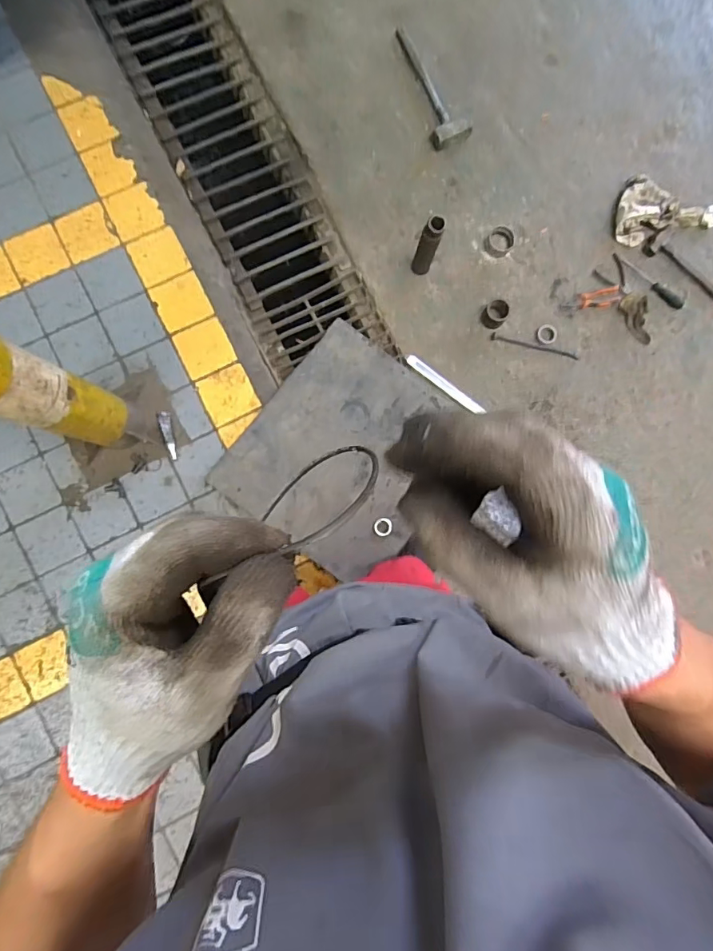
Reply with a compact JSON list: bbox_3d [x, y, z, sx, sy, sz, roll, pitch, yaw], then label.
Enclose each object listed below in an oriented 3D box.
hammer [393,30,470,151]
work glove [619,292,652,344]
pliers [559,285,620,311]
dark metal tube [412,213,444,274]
[{"bbox_3d":[0.239,-1.211,1.516,0.121,0.044,0.400,-18,87,-4],"label":"hammer"},{"bbox_3d":[0.873,-0.490,1.535,0.079,0.029,0.159,-8,87,-4],"label":"work glove"},{"bbox_3d":[0.727,-0.542,1.518,0.188,0.018,0.059,-12,87,-4],"label":"pliers"},{"bbox_3d":[0.199,-0.640,1.368,0.057,0.228,0.053,0,86,-3],"label":"dark metal tube"}]

